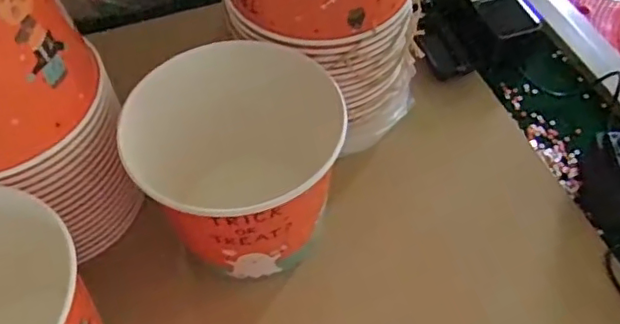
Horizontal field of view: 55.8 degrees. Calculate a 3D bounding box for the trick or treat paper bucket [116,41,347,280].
[{"bbox_3d":[-0.058,0.004,0.469,0.140,0.122,0.149,-1,53,1],"label":"trick or treat paper bucket"}]

